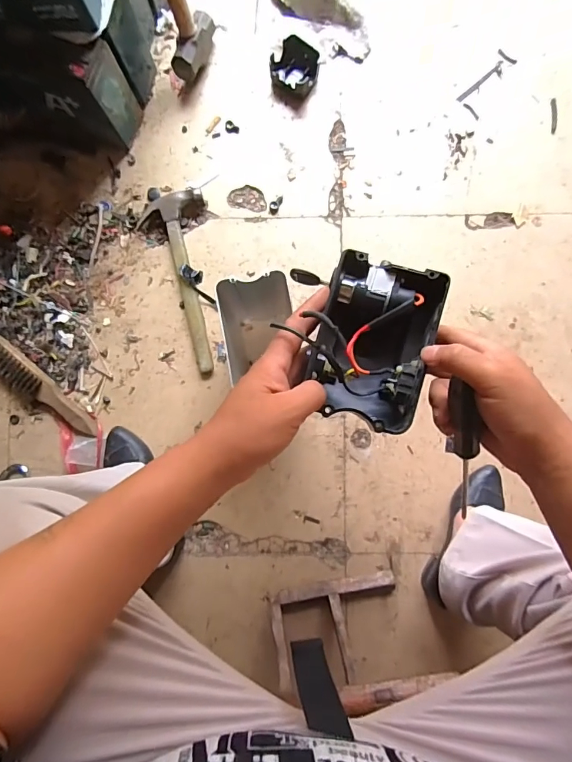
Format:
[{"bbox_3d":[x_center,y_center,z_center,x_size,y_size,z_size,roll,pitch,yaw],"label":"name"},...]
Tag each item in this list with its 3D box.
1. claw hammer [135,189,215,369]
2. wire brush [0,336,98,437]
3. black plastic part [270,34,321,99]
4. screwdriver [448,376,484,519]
[{"bbox_3d":[-0.190,-0.174,0.735,0.118,0.028,0.315,-8,88,0],"label":"claw hammer"},{"bbox_3d":[-0.431,0.018,0.721,0.238,0.039,0.059,41,89,2],"label":"wire brush"},{"bbox_3d":[0.015,-0.553,0.738,0.084,0.038,0.078,25,88,1],"label":"black plastic part"},{"bbox_3d":[0.157,0.066,0.364,0.020,0.015,0.164,-21,128,0],"label":"screwdriver"}]

